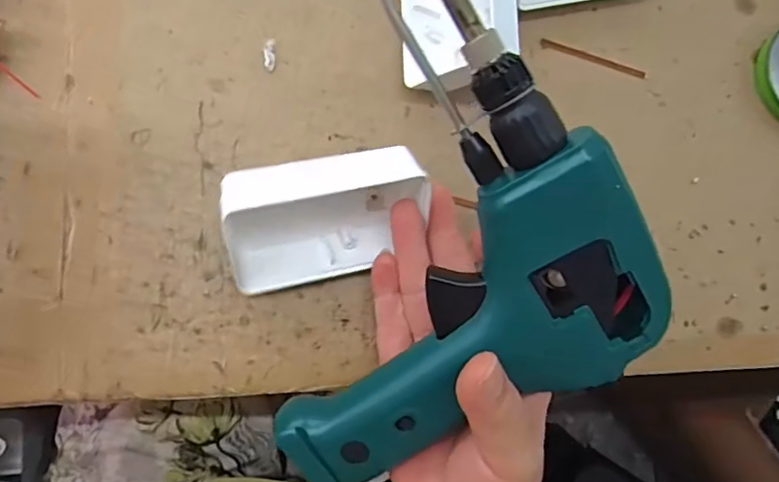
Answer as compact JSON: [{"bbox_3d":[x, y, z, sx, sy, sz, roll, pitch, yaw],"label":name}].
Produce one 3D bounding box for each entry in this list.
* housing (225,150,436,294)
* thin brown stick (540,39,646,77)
[{"bbox_3d":[-0.030,-0.013,0.266,0.087,0.057,0.031,-10,46,-11],"label":"housing"},{"bbox_3d":[0.114,-0.102,0.320,0.062,0.005,0.005,16,83,-7],"label":"thin brown stick"}]

